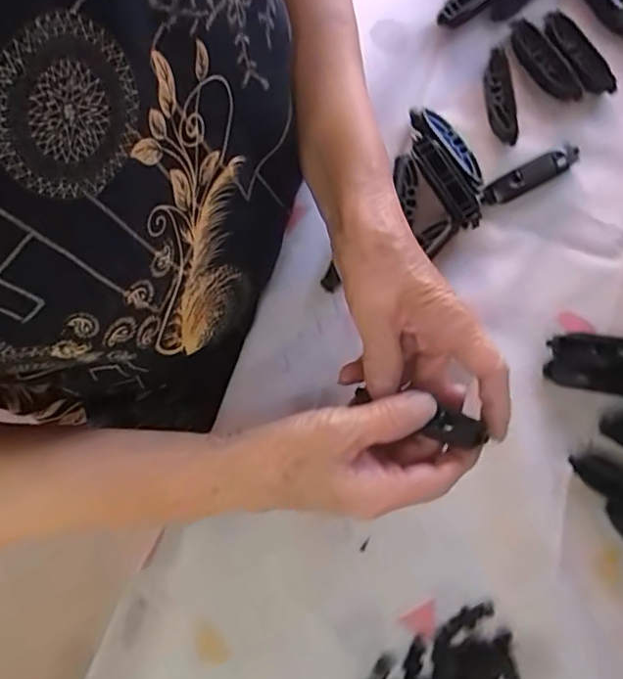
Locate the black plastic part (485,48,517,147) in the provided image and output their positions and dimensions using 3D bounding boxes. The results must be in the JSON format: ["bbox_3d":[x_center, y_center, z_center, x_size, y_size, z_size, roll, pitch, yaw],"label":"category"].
[{"bbox_3d":[0.148,-0.192,0.433,0.017,0.010,0.080,-5,78,-3],"label":"black plastic part"}]

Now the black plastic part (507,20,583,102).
[{"bbox_3d":[0.184,-0.222,0.439,0.026,0.008,0.080,-31,80,-8],"label":"black plastic part"}]

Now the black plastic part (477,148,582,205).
[{"bbox_3d":[0.169,-0.127,0.421,0.084,0.012,0.020,-27,80,-7],"label":"black plastic part"}]

